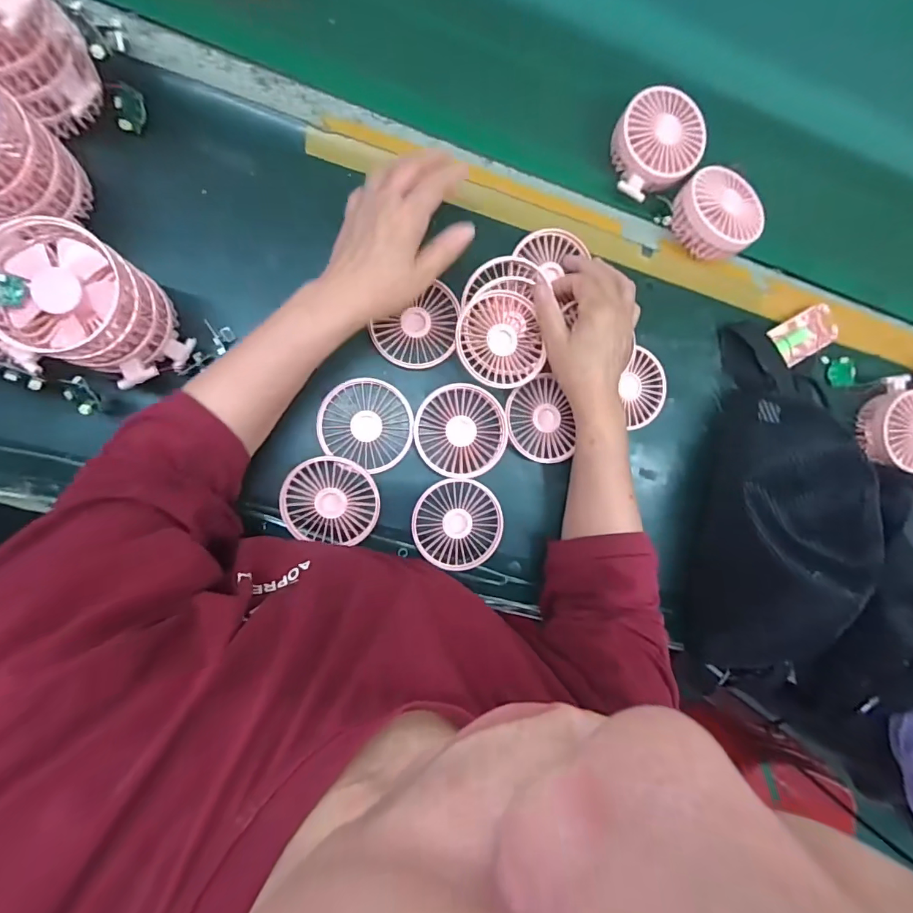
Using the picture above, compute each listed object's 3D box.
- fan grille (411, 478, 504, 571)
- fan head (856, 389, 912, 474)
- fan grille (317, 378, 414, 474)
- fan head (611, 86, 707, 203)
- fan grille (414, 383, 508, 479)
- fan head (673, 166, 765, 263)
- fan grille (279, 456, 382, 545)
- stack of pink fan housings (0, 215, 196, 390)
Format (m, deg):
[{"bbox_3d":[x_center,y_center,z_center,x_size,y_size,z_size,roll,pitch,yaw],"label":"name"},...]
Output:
[{"bbox_3d":[0.002,0.066,0.453,0.089,0.008,0.085,0,91,-9],"label":"fan grille"},{"bbox_3d":[0.487,-0.026,0.495,0.089,0.034,0.086,6,90,-9],"label":"fan head"},{"bbox_3d":[-0.085,-0.032,0.439,0.088,0.010,0.078,26,87,-8],"label":"fan grille"},{"bbox_3d":[0.205,-0.314,0.467,0.085,0.034,0.092,-8,92,-9],"label":"fan head"},{"bbox_3d":[0.004,-0.024,0.448,0.087,0.013,0.087,0,91,-9],"label":"fan grille"},{"bbox_3d":[0.264,-0.245,0.468,0.089,0.044,0.072,43,85,-7],"label":"fan head"},{"bbox_3d":[-0.117,0.042,0.430,0.086,0.016,0.080,0,91,-9],"label":"fan grille"},{"bbox_3d":[-0.278,-0.111,0.357,0.101,0.099,0.108,-5,92,-9],"label":"stack of pink fan housings"}]

